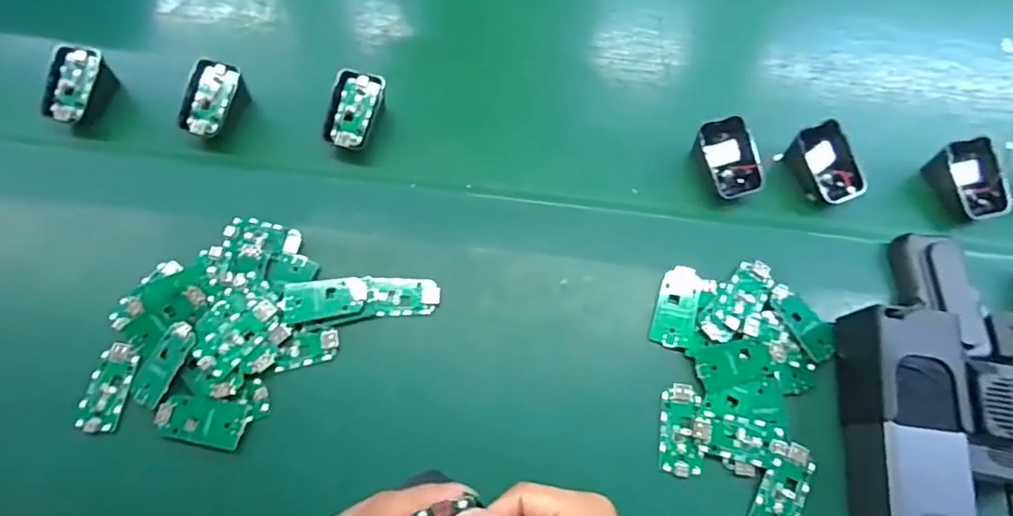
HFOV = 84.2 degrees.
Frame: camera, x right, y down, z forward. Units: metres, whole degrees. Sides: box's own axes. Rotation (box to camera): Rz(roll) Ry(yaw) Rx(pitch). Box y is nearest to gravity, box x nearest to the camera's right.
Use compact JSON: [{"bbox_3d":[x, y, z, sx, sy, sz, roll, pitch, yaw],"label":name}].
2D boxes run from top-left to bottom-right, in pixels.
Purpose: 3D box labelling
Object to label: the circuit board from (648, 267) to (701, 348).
[{"bbox_3d":[0.135,0.038,0.444,0.030,0.008,0.065,17,66,7],"label":"circuit board"}]

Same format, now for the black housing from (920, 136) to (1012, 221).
[{"bbox_3d":[0.400,-0.066,0.482,0.045,0.035,0.065,-16,66,-9],"label":"black housing"}]

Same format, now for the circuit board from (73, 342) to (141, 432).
[{"bbox_3d":[-0.296,0.096,0.417,0.031,0.008,0.063,11,65,4],"label":"circuit board"}]

